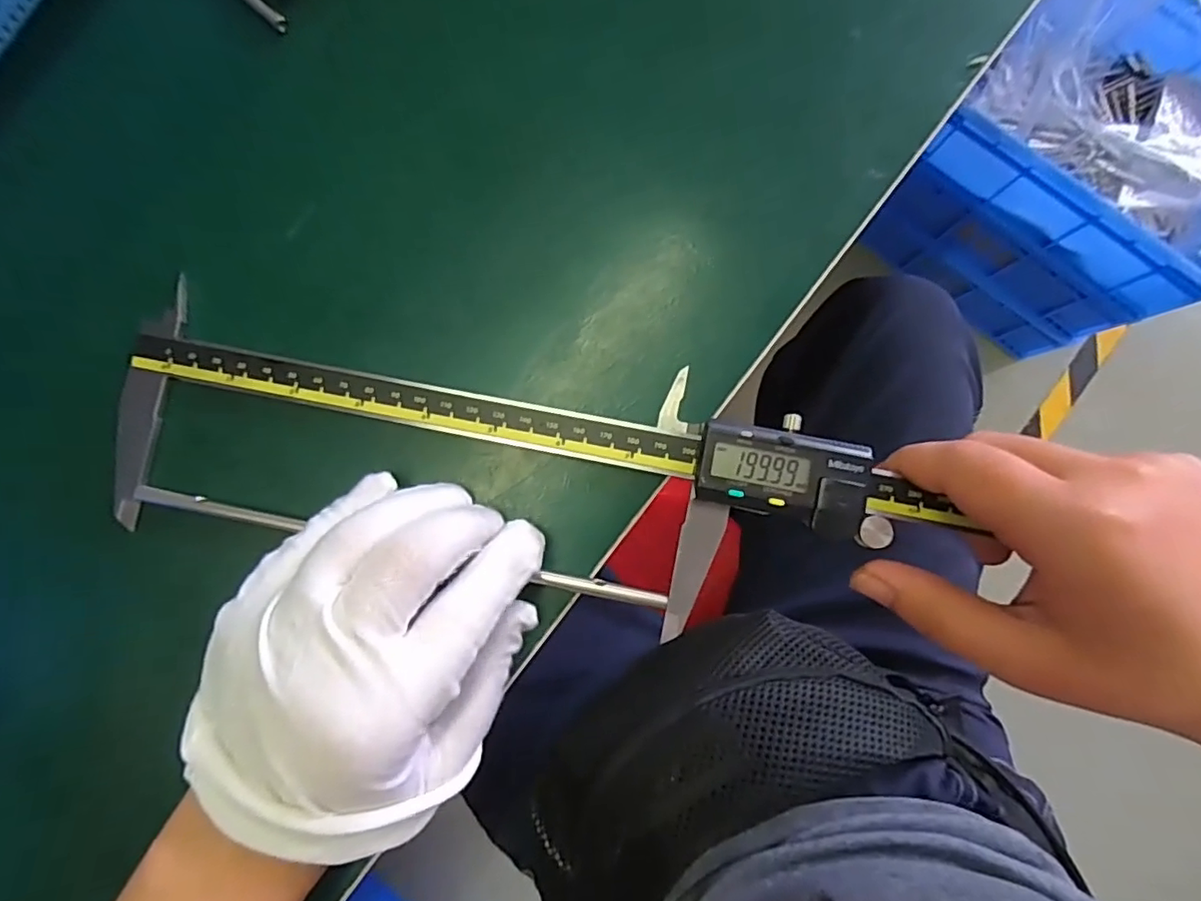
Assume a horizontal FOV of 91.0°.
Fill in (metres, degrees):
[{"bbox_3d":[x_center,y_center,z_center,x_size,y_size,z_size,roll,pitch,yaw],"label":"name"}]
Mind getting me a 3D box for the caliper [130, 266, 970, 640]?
[{"bbox_3d":[-0.031,0.007,0.216,0.297,0.013,0.085,11,85,4],"label":"caliper"}]

